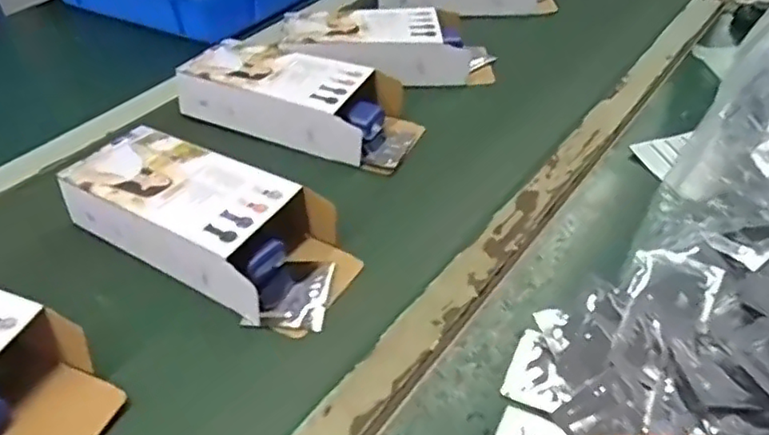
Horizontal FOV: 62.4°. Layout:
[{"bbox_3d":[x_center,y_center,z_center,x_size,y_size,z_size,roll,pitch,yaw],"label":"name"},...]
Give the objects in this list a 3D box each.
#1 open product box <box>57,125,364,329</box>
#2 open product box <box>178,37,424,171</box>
[{"bbox_3d":[-0.144,0.001,0.537,0.250,0.054,0.114,23,47,23],"label":"open product box"},{"bbox_3d":[-0.086,-0.129,0.675,0.252,0.050,0.110,18,45,18],"label":"open product box"}]

